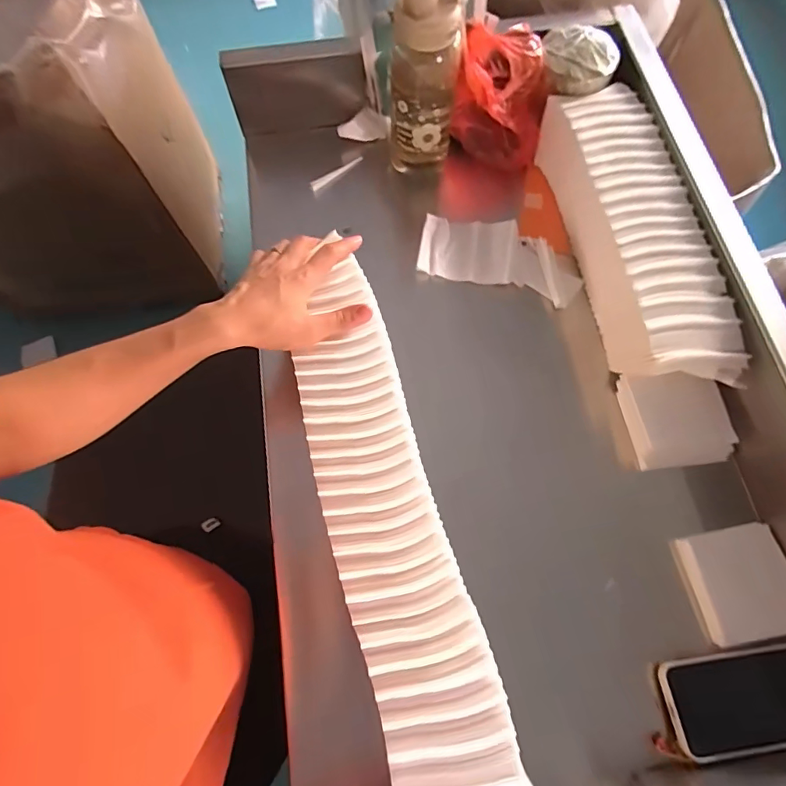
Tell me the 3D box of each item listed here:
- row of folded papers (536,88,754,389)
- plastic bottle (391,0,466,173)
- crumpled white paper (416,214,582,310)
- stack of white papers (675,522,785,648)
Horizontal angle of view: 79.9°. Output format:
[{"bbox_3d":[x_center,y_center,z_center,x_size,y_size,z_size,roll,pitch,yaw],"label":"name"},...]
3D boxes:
[{"bbox_3d":[0.273,-0.178,0.543,0.108,0.088,0.370,-10,71,-3],"label":"row of folded papers"},{"bbox_3d":[0.035,-0.369,0.556,0.082,0.221,0.075,2,70,1],"label":"plastic bottle"},{"bbox_3d":[0.133,-0.168,0.585,0.194,0.020,0.088,15,71,6],"label":"crumpled white paper"},{"bbox_3d":[0.344,0.186,0.461,0.098,0.013,0.098,-11,71,-3],"label":"stack of white papers"}]

